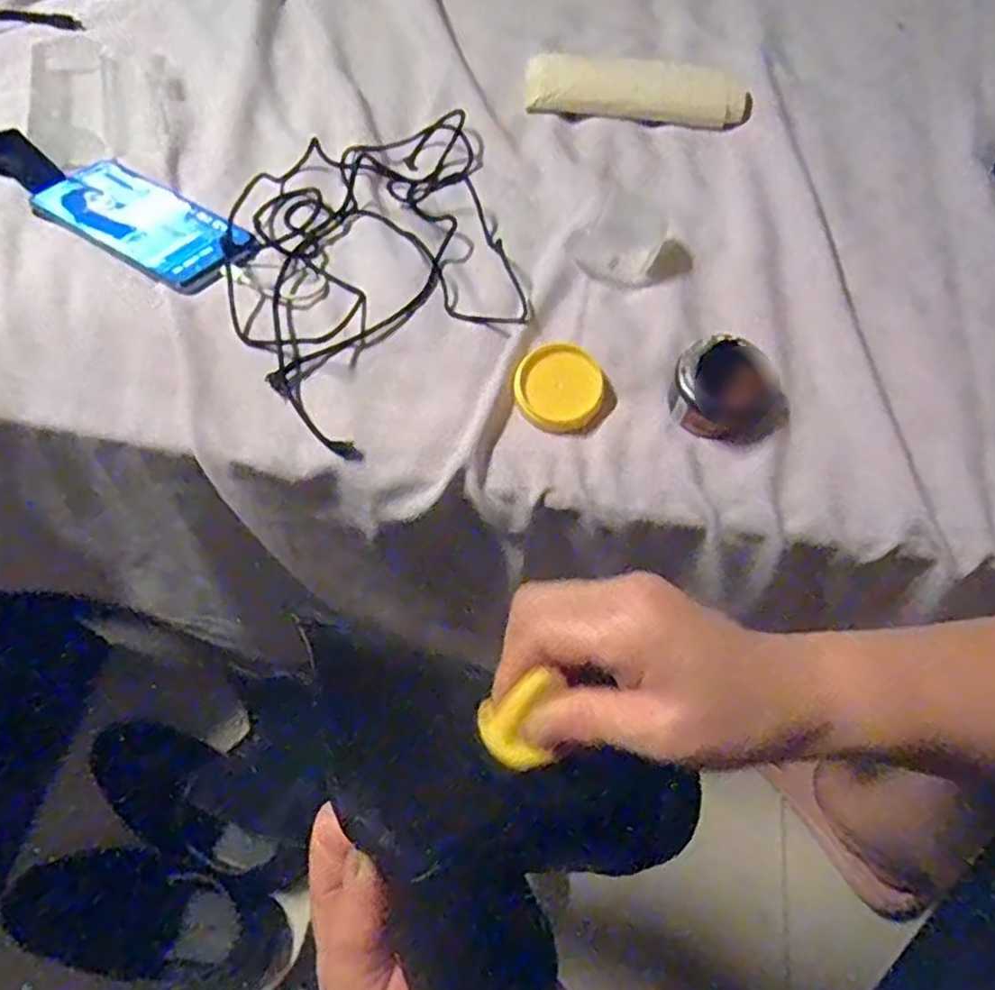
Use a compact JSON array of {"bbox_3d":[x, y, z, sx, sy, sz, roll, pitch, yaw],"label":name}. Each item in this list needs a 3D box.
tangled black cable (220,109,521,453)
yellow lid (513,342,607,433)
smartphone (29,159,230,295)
[{"bbox_3d":[-0.080,-0.164,0.515,0.207,0.039,0.255,-21,62,-11],"label":"tangled black cable"},{"bbox_3d":[0.040,-0.068,0.452,0.055,0.006,0.055,-36,87,-5],"label":"yellow lid"},{"bbox_3d":[-0.259,-0.202,0.522,0.161,0.006,0.079,28,65,16],"label":"smartphone"}]

